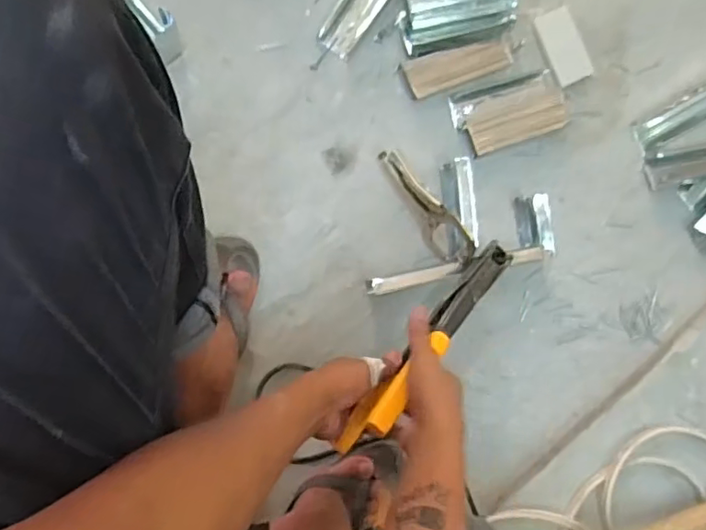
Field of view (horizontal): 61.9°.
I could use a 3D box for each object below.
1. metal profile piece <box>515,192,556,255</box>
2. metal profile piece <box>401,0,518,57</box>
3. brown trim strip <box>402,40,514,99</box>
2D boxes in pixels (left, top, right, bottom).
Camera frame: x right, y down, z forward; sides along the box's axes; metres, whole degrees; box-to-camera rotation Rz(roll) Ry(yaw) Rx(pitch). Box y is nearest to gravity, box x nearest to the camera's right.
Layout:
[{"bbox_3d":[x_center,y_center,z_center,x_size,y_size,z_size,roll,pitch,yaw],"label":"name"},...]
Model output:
[{"bbox_3d":[0.230,-0.052,0.745,0.024,0.060,0.075,-5,91,-11],"label":"metal profile piece"},{"bbox_3d":[0.130,-0.315,0.725,0.143,0.031,0.078,-15,92,-11],"label":"metal profile piece"},{"bbox_3d":[0.135,-0.252,0.748,0.138,0.016,0.044,-21,94,-11],"label":"brown trim strip"}]

